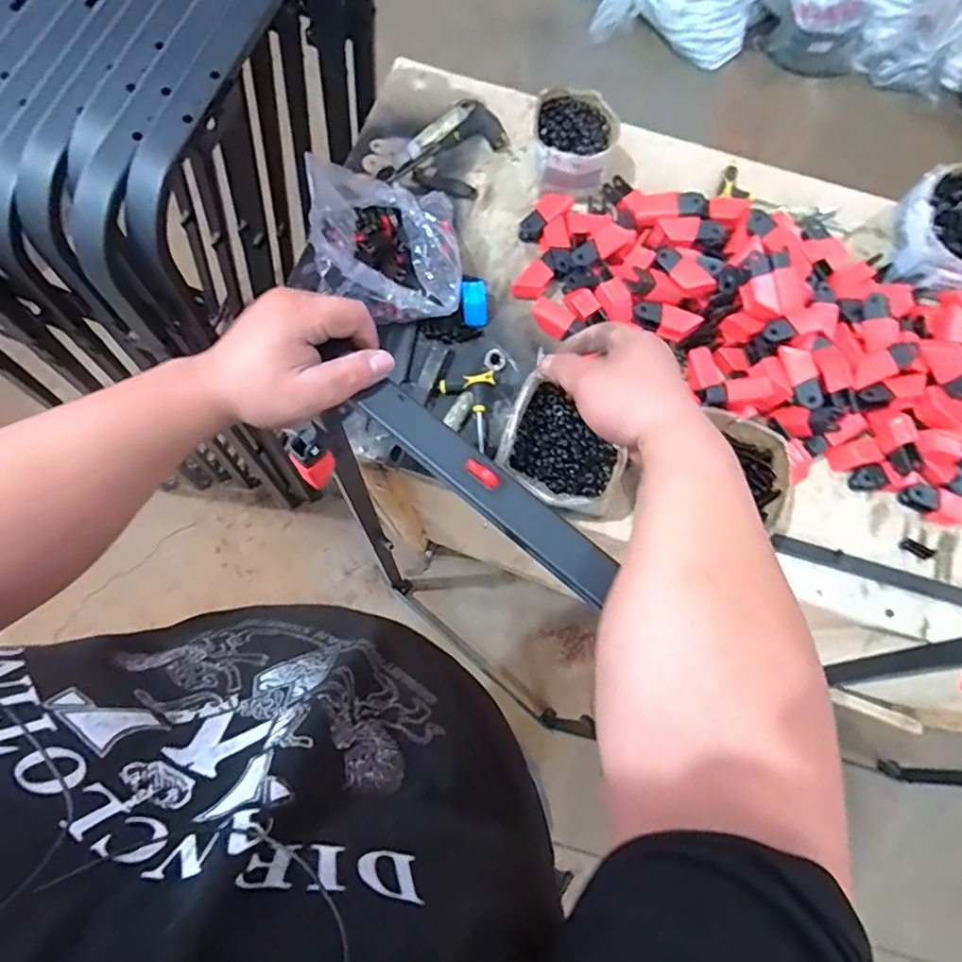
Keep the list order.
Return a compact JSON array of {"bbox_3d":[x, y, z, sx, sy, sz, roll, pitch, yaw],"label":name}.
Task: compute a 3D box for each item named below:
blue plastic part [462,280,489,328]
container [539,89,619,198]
[{"bbox_3d":[-0.008,-0.237,0.778,0.033,0.026,0.057,-3,74,-2],"label":"blue plastic part"},{"bbox_3d":[0.128,-0.461,0.808,0.113,0.063,0.132,2,74,-1],"label":"container"}]

